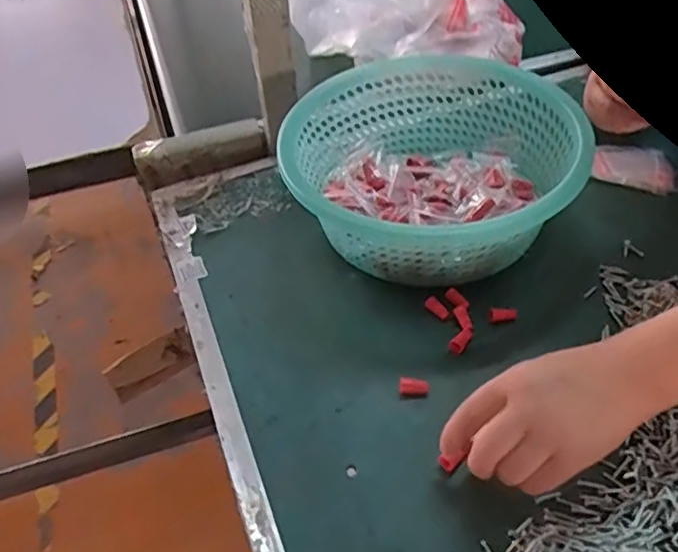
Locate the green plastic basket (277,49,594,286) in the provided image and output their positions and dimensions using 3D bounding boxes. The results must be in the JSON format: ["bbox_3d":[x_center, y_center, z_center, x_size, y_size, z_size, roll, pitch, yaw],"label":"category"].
[{"bbox_3d":[0.089,-0.105,0.631,0.271,0.105,0.278,-9,46,-4],"label":"green plastic basket"}]

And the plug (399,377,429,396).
[{"bbox_3d":[0.060,0.090,0.513,0.023,0.011,0.013,1,46,6],"label":"plug"}]

